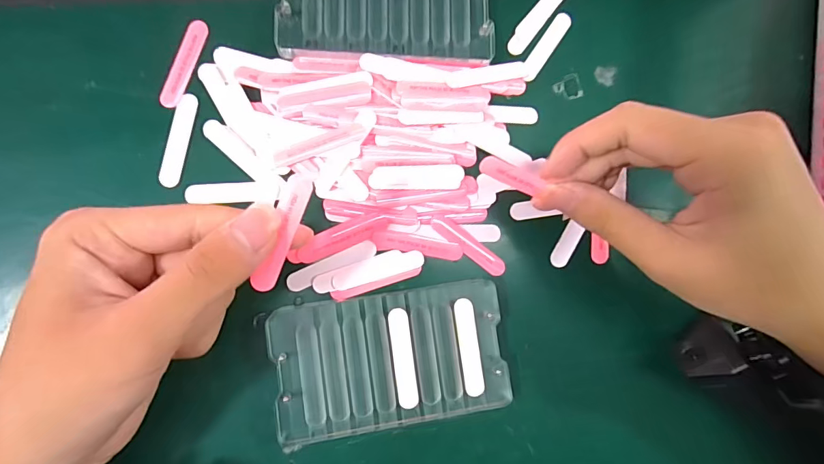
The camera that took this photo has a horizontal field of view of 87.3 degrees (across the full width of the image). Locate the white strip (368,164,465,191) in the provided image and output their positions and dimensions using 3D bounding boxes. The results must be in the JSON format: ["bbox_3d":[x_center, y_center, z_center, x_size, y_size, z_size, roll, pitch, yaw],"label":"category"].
[{"bbox_3d":[0.003,-0.030,0.240,0.052,0.004,0.015,-3,84,-8],"label":"white strip"}]

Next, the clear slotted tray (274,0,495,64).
[{"bbox_3d":[-0.014,-0.133,0.249,0.122,0.011,0.068,0,84,-7],"label":"clear slotted tray"}]

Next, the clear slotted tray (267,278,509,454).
[{"bbox_3d":[-0.011,0.067,0.230,0.119,0.012,0.068,-7,85,-8],"label":"clear slotted tray"}]

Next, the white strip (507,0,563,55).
[{"bbox_3d":[0.079,-0.134,0.265,0.012,0.004,0.061,38,80,-2],"label":"white strip"}]

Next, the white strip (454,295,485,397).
[{"bbox_3d":[0.031,0.061,0.228,0.011,0.004,0.050,-7,84,-8],"label":"white strip"}]

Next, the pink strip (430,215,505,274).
[{"bbox_3d":[0.032,0.007,0.244,0.049,0.004,0.011,38,80,-2],"label":"pink strip"}]

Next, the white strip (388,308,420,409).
[{"bbox_3d":[-0.004,0.066,0.224,0.011,0.004,0.050,-7,84,-8],"label":"white strip"}]

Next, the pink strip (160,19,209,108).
[{"bbox_3d":[-0.124,-0.092,0.235,0.012,0.004,0.051,17,81,-5],"label":"pink strip"}]

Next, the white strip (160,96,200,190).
[{"bbox_3d":[-0.125,-0.050,0.231,0.011,0.004,0.051,10,82,-6],"label":"white strip"}]

